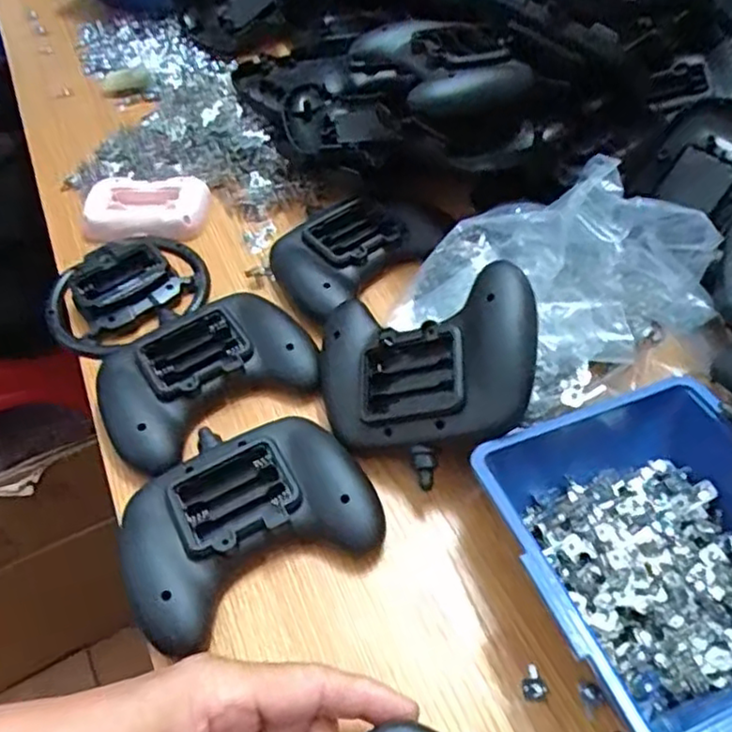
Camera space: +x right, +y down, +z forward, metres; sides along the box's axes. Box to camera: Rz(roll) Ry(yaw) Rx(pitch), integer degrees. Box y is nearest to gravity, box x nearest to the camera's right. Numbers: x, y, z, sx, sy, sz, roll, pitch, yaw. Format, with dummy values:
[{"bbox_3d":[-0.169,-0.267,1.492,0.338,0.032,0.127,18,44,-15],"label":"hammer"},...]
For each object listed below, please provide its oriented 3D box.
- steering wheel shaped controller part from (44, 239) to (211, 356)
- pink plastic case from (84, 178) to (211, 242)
[{"bbox_3d":[-0.150,-0.046,0.427,0.101,0.025,0.088,-30,57,-18],"label":"steering wheel shaped controller part"},{"bbox_3d":[-0.157,-0.114,0.480,0.087,0.018,0.050,4,54,7],"label":"pink plastic case"}]

